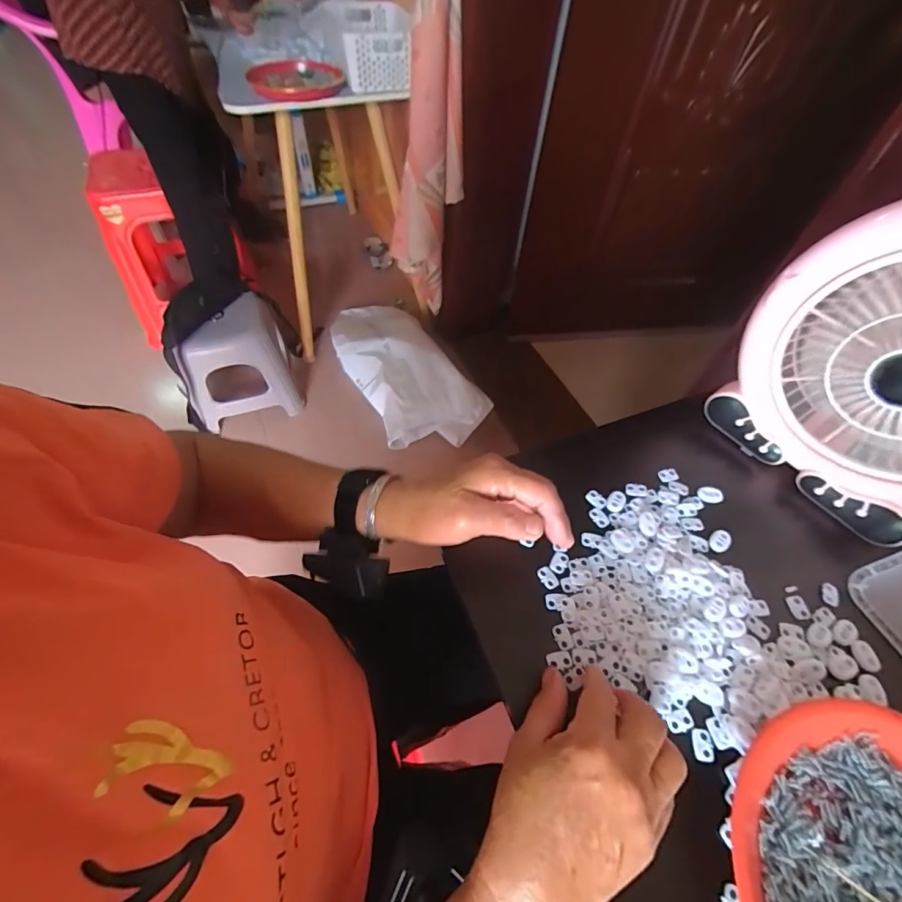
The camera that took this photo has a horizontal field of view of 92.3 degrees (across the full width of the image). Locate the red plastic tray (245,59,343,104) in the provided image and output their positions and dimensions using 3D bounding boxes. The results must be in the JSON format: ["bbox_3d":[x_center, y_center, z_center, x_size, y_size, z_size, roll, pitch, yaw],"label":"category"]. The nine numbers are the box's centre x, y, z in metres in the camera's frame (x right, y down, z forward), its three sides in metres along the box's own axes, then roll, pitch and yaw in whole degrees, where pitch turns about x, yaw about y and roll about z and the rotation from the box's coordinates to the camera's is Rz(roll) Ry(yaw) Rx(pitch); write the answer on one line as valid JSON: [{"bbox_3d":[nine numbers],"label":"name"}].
[{"bbox_3d":[-0.351,-0.833,0.976,0.196,0.039,0.216,-21,60,-17],"label":"red plastic tray"}]

